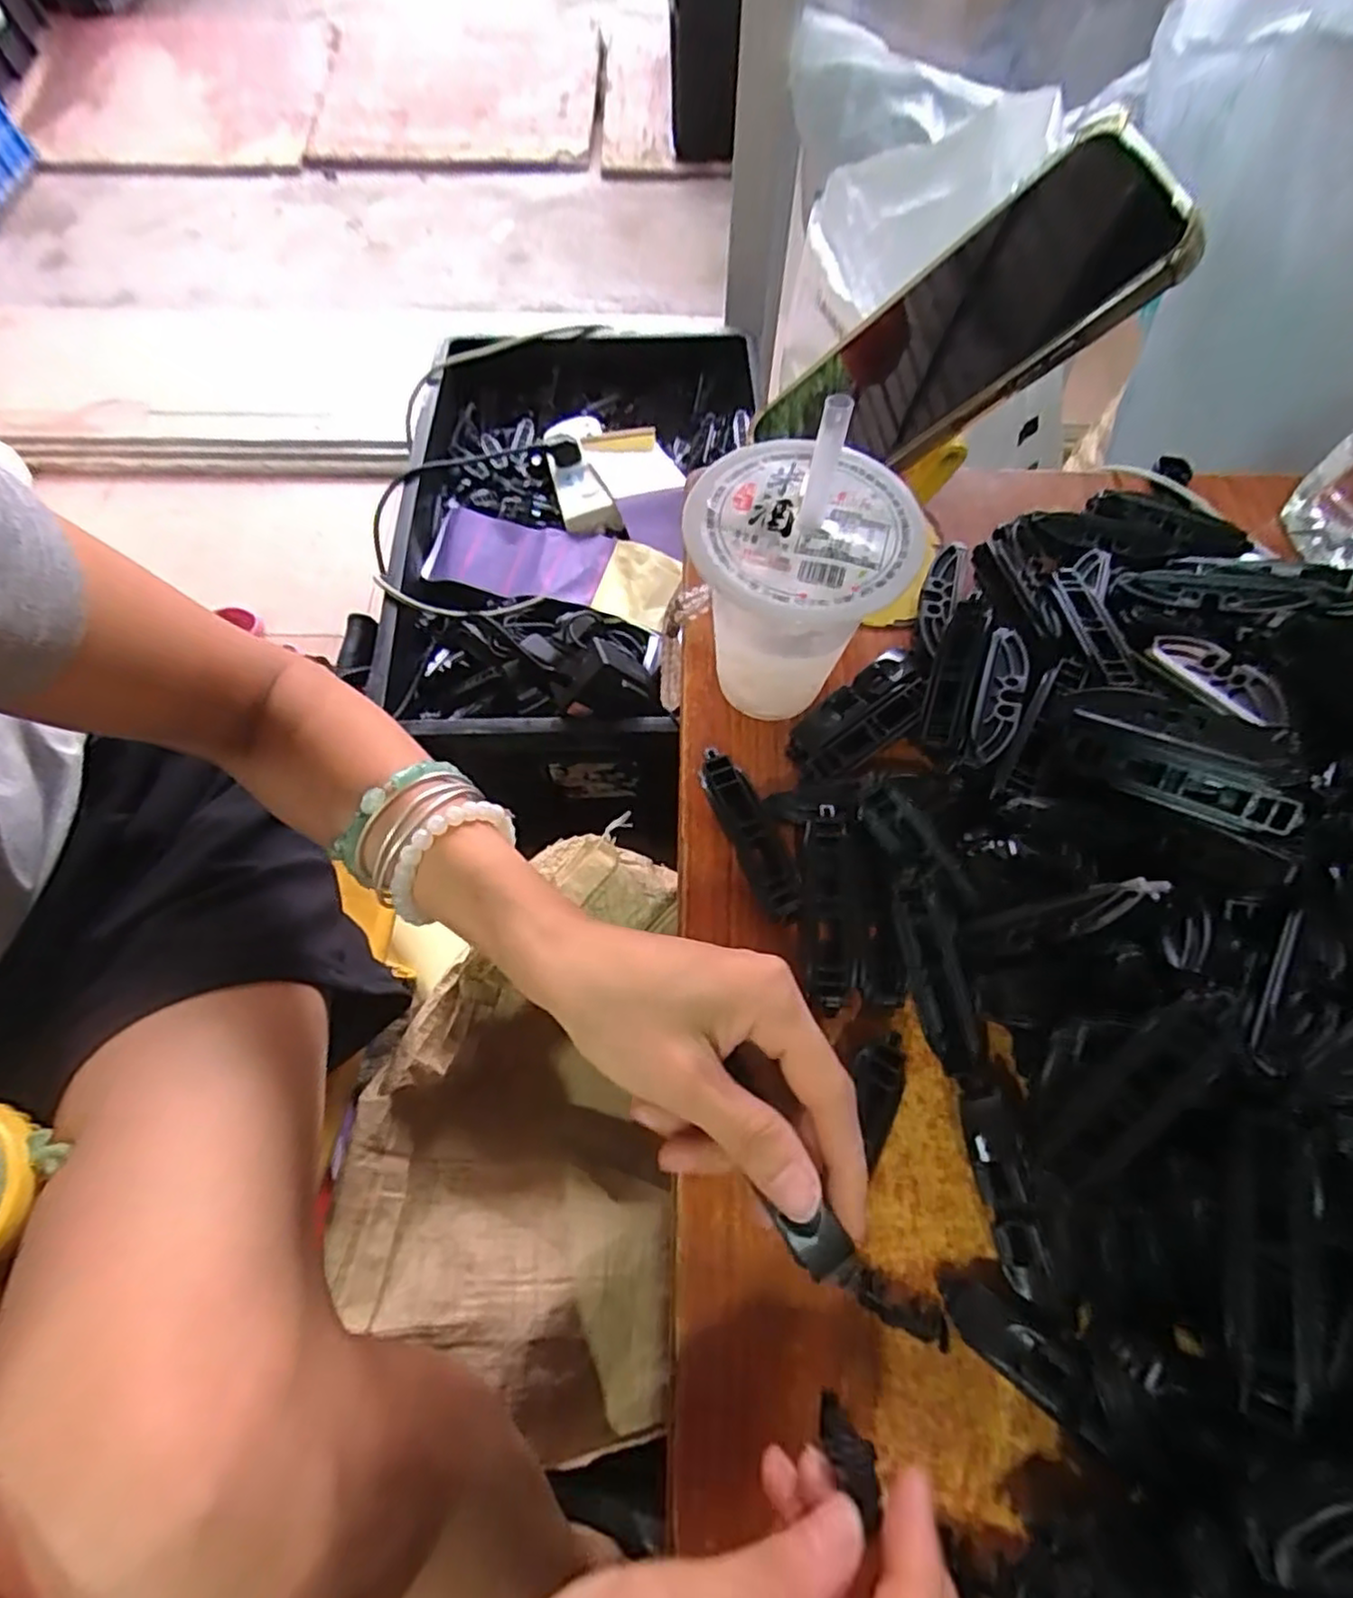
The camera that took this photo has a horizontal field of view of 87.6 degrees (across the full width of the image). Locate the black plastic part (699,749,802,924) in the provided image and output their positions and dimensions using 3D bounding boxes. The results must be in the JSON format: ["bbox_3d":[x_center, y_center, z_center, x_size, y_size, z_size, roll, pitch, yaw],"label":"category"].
[{"bbox_3d":[0.031,0.015,0.307,0.018,0.020,0.079,-23,68,-9],"label":"black plastic part"}]

